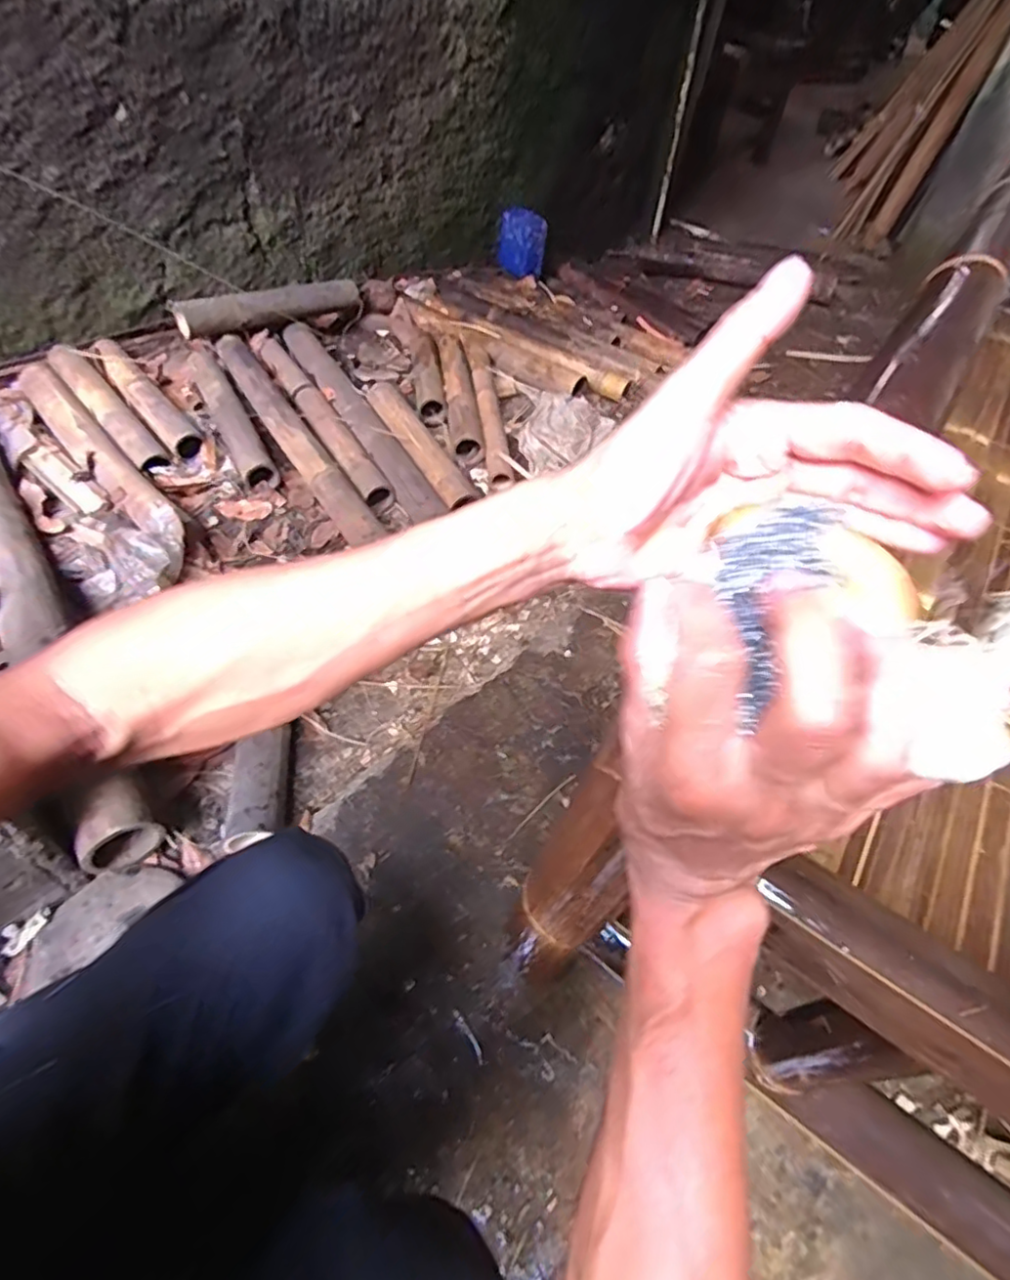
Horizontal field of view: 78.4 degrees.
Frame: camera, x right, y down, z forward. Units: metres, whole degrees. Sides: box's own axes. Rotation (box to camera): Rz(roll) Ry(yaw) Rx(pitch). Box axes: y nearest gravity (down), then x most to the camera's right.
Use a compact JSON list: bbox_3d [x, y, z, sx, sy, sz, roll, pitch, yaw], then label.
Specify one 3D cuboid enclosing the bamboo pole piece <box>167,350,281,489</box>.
[{"bbox_3d":[-0.631,-0.509,1.390,0.109,0.078,0.581,-26,59,-22],"label":"bamboo pole piece"}]

